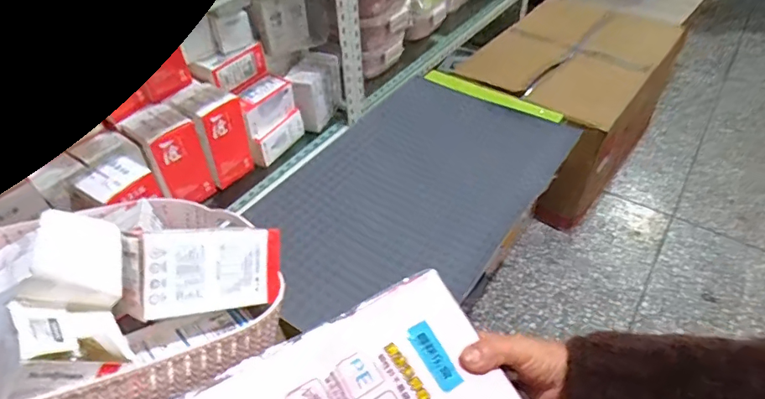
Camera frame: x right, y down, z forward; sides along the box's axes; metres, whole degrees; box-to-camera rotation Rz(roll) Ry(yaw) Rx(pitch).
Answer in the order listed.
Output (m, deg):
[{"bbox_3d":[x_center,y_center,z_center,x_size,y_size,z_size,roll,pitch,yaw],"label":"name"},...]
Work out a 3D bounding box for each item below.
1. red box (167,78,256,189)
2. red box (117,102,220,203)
[{"bbox_3d":[-0.300,-0.115,0.880,0.095,0.163,0.094,-34,53,-29],"label":"red box"},{"bbox_3d":[-0.358,-0.072,0.829,0.089,0.151,0.091,-34,53,-29],"label":"red box"}]

